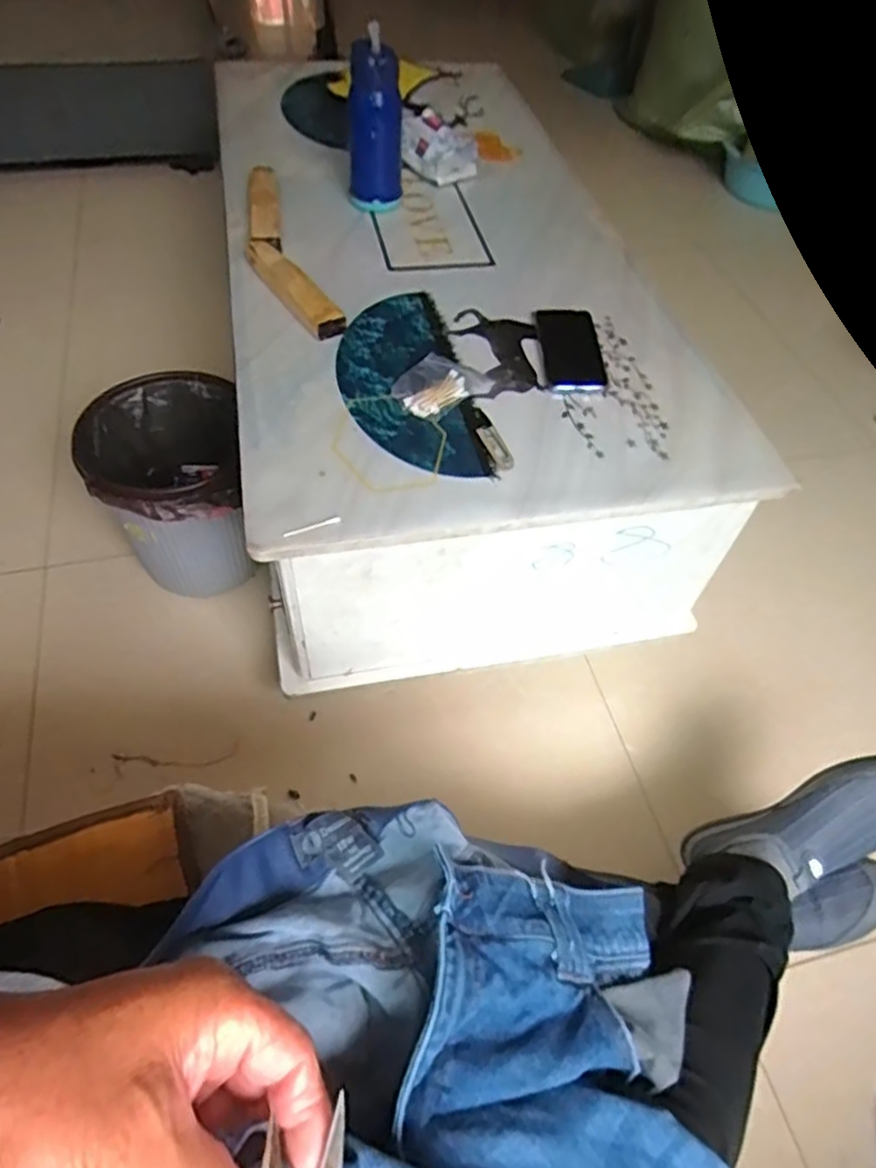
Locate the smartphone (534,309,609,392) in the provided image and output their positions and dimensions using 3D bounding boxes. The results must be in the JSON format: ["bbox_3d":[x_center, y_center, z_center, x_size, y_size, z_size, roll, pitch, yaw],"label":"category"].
[{"bbox_3d":[0.172,-0.306,0.885,0.079,0.007,0.163,2,54,-4],"label":"smartphone"}]

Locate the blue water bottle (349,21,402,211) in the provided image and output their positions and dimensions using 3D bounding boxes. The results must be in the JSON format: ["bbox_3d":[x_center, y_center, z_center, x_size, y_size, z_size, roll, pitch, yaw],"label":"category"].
[{"bbox_3d":[-0.093,-0.668,1.004,0.078,0.215,0.068,1,54,-4],"label":"blue water bottle"}]

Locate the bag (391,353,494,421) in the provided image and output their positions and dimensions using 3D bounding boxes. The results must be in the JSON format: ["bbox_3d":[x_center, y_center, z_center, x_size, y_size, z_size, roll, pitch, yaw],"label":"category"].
[{"bbox_3d":[0.002,-0.237,0.822,0.085,0.013,0.115,32,57,17],"label":"bag"}]

